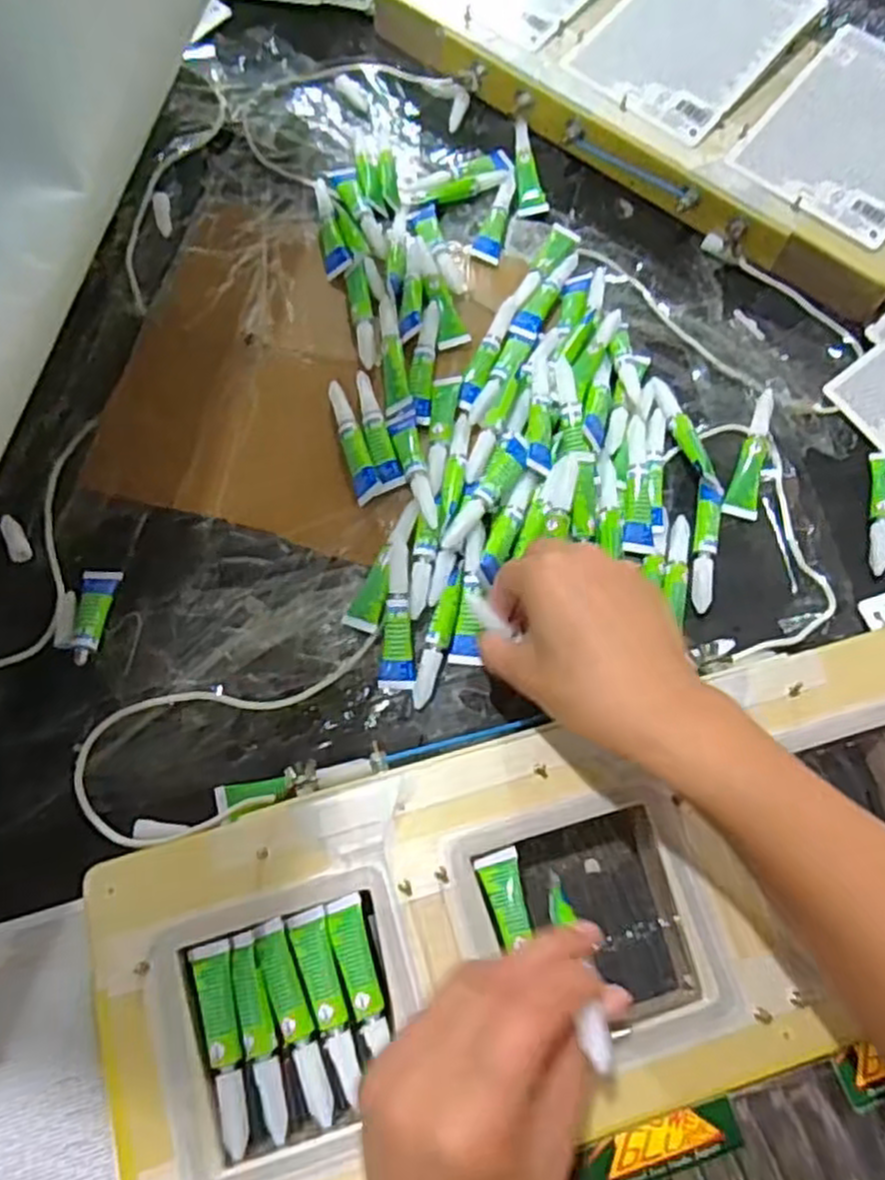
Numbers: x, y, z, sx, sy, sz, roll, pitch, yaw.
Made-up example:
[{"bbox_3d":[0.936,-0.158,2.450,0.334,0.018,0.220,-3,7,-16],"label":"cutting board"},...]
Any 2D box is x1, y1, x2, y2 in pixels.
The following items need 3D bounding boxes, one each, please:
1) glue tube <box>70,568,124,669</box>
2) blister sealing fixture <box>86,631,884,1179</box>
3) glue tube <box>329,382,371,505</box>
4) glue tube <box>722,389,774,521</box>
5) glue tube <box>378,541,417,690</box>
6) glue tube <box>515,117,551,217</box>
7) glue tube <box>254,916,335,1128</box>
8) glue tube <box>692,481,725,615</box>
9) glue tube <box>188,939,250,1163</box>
[{"bbox_3d":[-0.191,0.014,0.422,0.020,0.010,0.055,1,70,-3],"label":"glue tube"},{"bbox_3d":[0.062,0.152,0.369,0.420,0.045,0.164,-16,71,-8],"label":"blister sealing fixture"},{"bbox_3d":[-0.053,-0.090,0.455,0.014,0.010,0.081,-15,71,-8],"label":"glue tube"},{"bbox_3d":[0.188,-0.083,0.472,0.019,0.007,0.082,10,78,19],"label":"glue tube"},{"bbox_3d":[-0.024,0.014,0.422,0.019,0.007,0.079,0,85,-3],"label":"glue tube"},{"bbox_3d":[0.063,-0.301,0.547,0.021,0.008,0.080,-1,70,-3],"label":"glue tube"},{"bbox_3d":[-0.065,0.187,0.335,0.015,0.005,0.083,-17,72,-9],"label":"glue tube"},{"bbox_3d":[0.155,-0.027,0.451,0.015,0.009,0.083,11,70,1],"label":"glue tube"},{"bbox_3d":[-0.094,0.196,0.332,0.017,0.007,0.081,-12,71,-7],"label":"glue tube"}]

